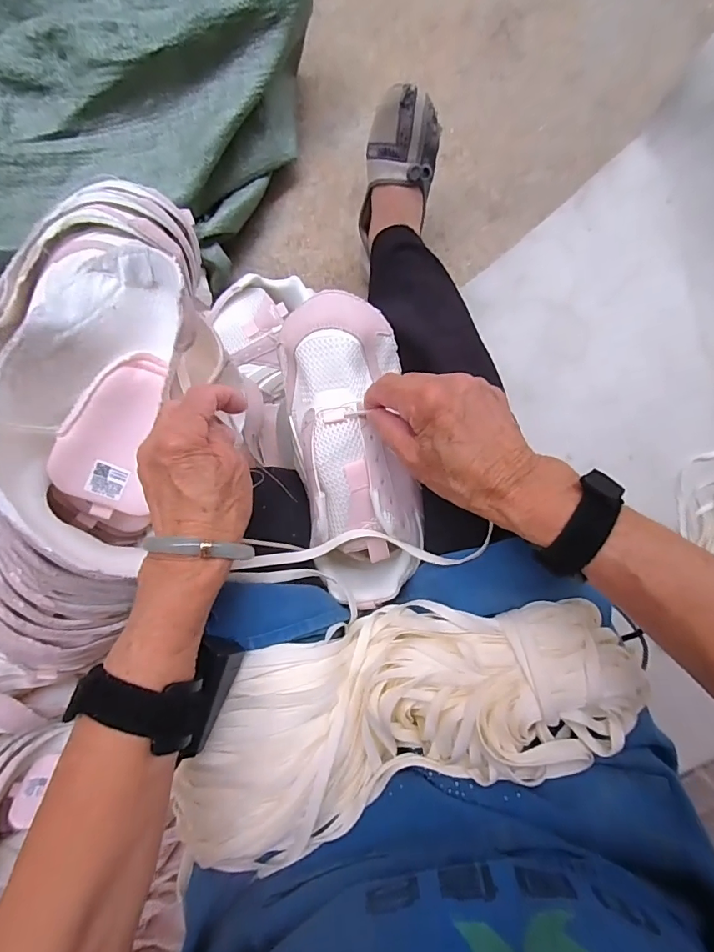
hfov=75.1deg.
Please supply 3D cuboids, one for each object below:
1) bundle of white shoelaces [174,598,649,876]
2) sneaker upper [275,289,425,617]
[{"bbox_3d":[0.028,0.164,0.332,0.322,0.074,0.129,-20,93,4],"label":"bundle of white shoelaces"},{"bbox_3d":[-0.001,-0.015,0.364,0.089,0.058,0.240,-11,100,3],"label":"sneaker upper"}]

